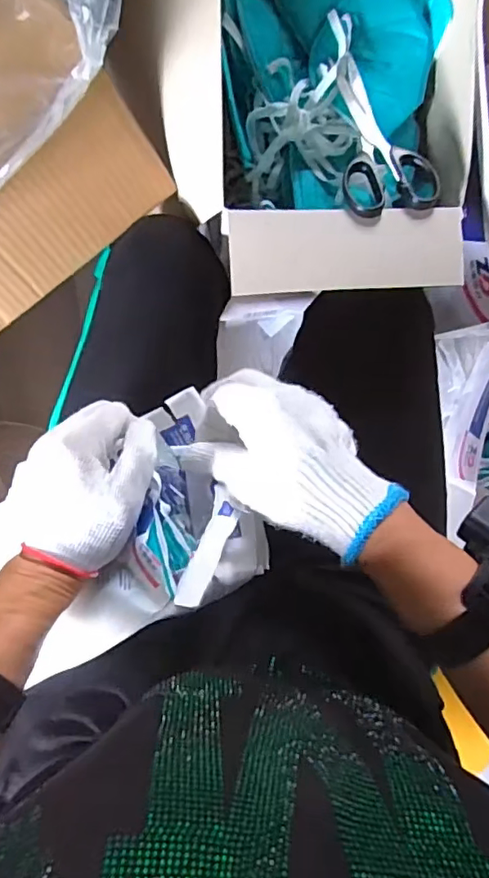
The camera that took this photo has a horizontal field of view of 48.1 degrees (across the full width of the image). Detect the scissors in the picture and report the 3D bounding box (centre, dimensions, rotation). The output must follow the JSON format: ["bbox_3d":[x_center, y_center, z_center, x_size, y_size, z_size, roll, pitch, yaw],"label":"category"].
[{"bbox_3d":[0.106,-0.254,0.452,0.076,0.013,0.162,-9,70,-3],"label":"scissors"}]

